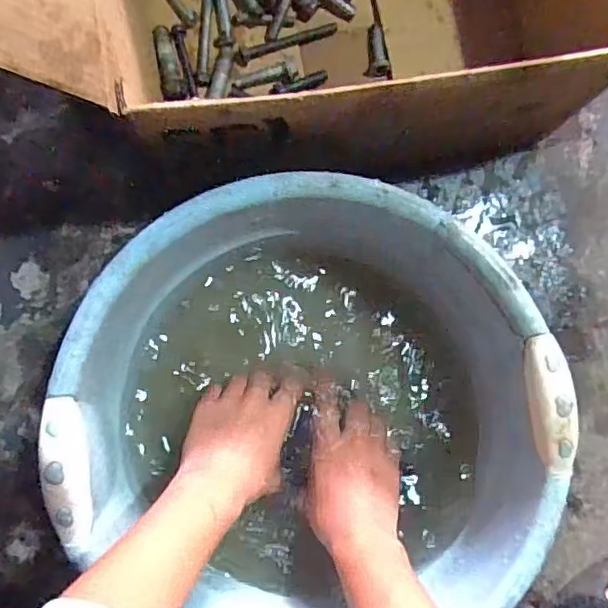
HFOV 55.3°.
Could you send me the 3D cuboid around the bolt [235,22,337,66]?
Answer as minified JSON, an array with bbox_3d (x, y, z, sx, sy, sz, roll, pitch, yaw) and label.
[{"bbox_3d":[-0.018,-0.277,0.612,0.112,0.011,0.020,-22,87,-4],"label":"bolt"}]

